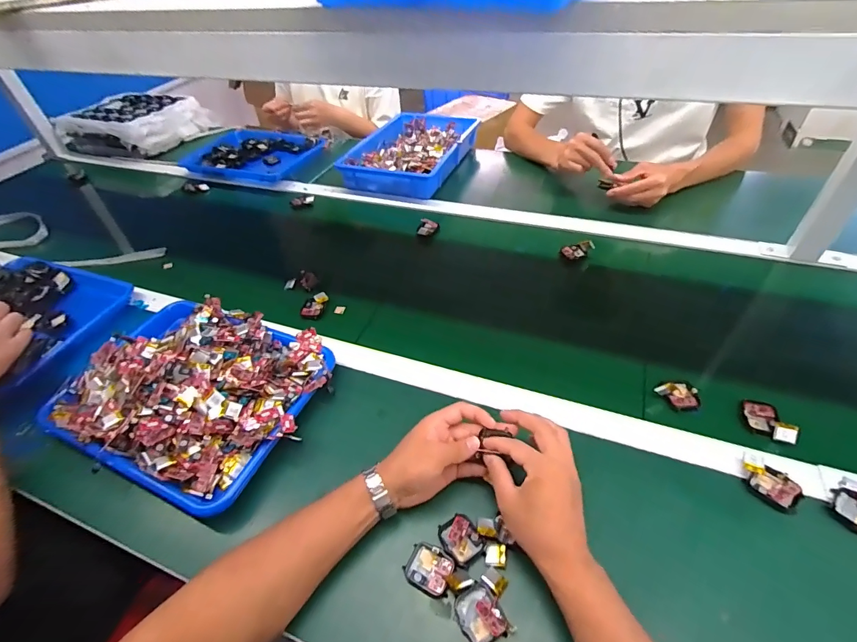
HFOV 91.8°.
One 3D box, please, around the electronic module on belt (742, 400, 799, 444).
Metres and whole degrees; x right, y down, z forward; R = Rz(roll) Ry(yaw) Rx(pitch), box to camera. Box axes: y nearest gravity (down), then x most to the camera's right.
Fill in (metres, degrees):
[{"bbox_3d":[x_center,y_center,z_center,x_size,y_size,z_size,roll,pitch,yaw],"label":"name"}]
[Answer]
[{"bbox_3d":[0.408,0.118,0.497,0.056,0.016,0.045,33,57,33],"label":"electronic module on belt"}]

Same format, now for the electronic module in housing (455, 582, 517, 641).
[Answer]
[{"bbox_3d":[0.049,0.273,0.385,0.039,0.016,0.048,-25,48,-17],"label":"electronic module in housing"}]

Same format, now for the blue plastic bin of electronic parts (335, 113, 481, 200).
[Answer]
[{"bbox_3d":[-0.038,-0.437,1.060,0.256,0.054,0.371,14,49,20],"label":"blue plastic bin of electronic parts"}]

